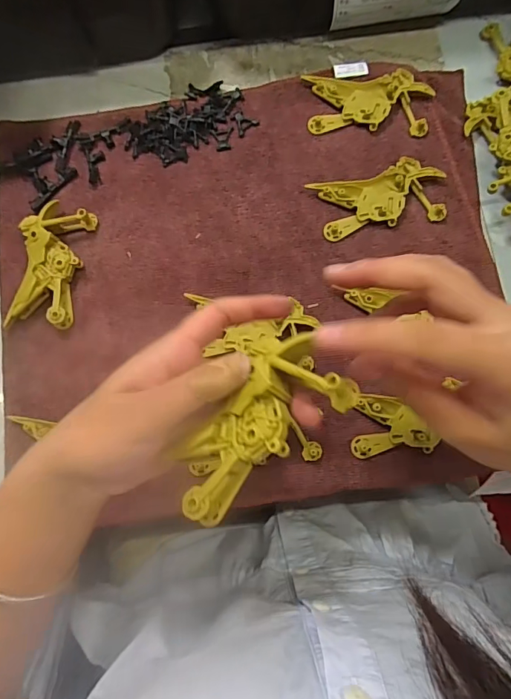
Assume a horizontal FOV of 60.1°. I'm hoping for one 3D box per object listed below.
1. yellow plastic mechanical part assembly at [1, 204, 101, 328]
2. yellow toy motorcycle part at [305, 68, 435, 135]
[{"bbox_3d":[-0.162,-0.066,0.348,0.046,0.022,0.098,10,82,3],"label":"yellow plastic mechanical part assembly"},{"bbox_3d":[0.092,-0.206,0.369,0.102,0.012,0.049,3,82,2],"label":"yellow toy motorcycle part"}]

